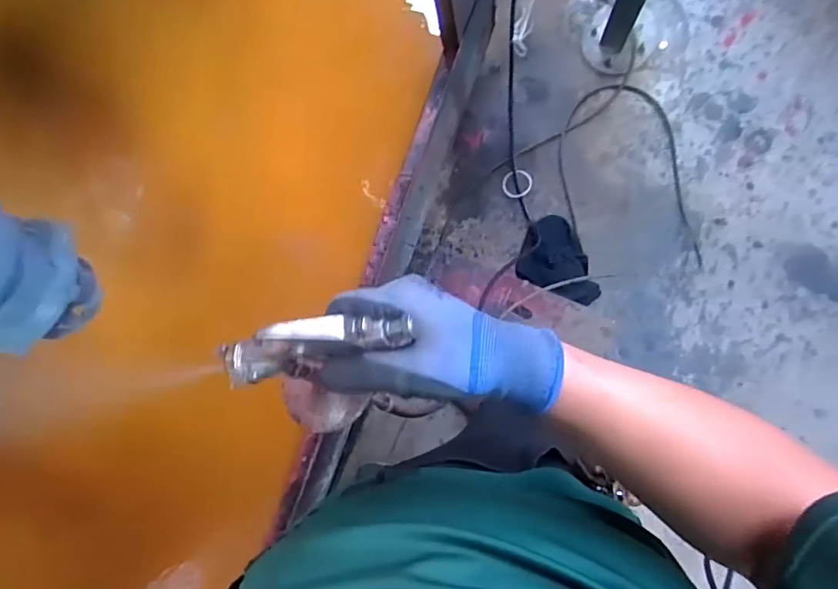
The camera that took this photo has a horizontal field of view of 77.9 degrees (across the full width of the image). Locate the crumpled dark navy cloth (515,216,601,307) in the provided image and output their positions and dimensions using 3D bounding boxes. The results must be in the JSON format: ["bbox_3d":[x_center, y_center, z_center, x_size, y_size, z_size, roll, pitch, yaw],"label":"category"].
[{"bbox_3d":[0.412,-0.099,1.451,0.249,0.064,0.195,24,94,7],"label":"crumpled dark navy cloth"}]

